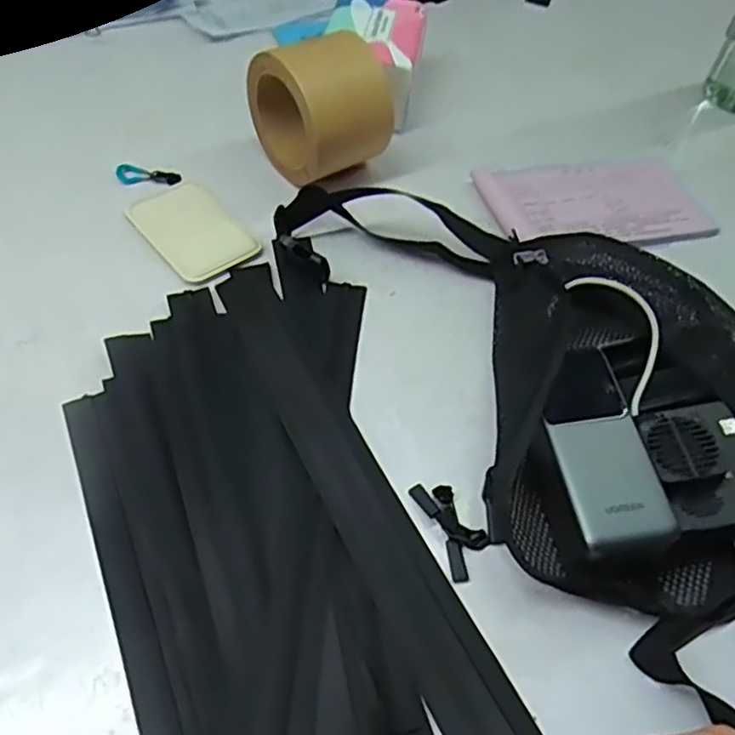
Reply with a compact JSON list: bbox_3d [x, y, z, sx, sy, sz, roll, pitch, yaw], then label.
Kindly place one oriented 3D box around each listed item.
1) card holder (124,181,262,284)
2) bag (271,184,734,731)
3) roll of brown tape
[{"bbox_3d":[-0.140,-0.111,0.529,0.068,0.005,0.107,-33,63,-25],"label":"card holder"},{"bbox_3d":[0.138,-0.017,0.458,0.247,0.051,0.424,-24,59,-21],"label":"bag"},{"bbox_3d":[-0.040,-0.214,0.552,0.076,0.107,0.110,-32,63,-25],"label":"roll of brown tape"}]

